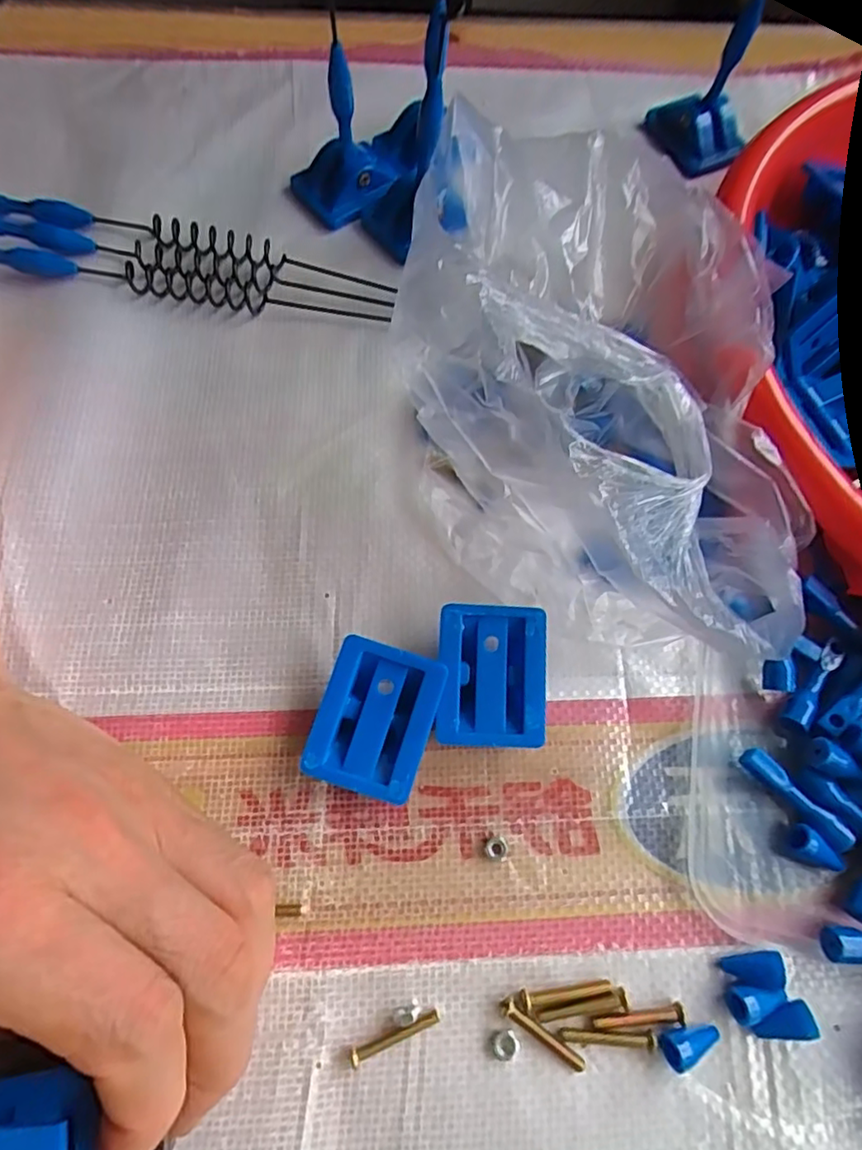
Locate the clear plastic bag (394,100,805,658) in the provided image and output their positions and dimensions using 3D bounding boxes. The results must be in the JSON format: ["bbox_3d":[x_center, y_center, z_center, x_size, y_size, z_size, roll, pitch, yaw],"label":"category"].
[{"bbox_3d":[0.049,-0.083,0.219,0.117,0.073,0.234,-5,69,-4],"label":"clear plastic bag"}]

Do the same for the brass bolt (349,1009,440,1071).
[{"bbox_3d":[-0.010,0.129,0.173,0.026,0.004,0.005,-22,71,-10],"label":"brass bolt"}]

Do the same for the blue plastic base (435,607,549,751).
[{"bbox_3d":[0.019,0.034,0.203,0.034,0.019,0.043,3,69,-1],"label":"blue plastic base"}]

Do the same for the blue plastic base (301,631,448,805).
[{"bbox_3d":[-0.017,0.046,0.196,0.034,0.018,0.044,17,69,4],"label":"blue plastic base"}]

